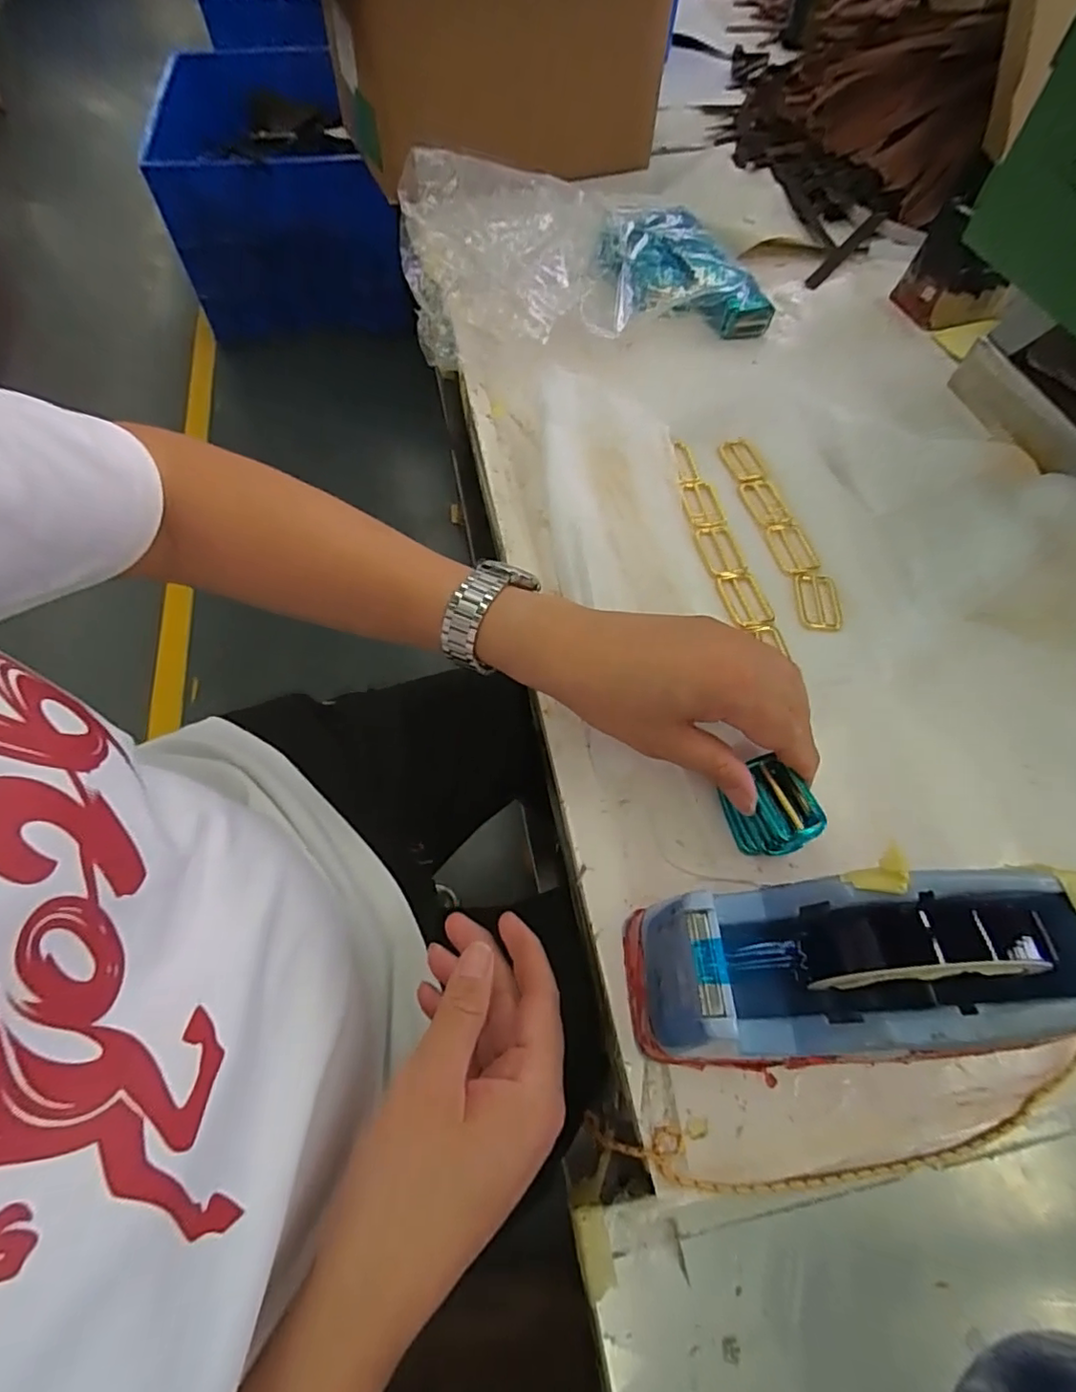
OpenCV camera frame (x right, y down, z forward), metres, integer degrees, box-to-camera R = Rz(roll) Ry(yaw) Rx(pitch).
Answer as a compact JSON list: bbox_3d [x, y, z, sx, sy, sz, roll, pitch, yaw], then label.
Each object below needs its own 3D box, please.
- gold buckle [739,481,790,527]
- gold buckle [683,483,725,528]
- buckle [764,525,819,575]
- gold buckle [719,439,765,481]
[{"bbox_3d":[0.190,-0.161,0.500,0.025,0.004,0.052,-13,62,-6],"label":"gold buckle"},{"bbox_3d":[0.138,-0.159,0.502,0.026,0.005,0.053,-8,61,-3],"label":"gold buckle"},{"bbox_3d":[0.201,-0.117,0.476,0.029,0.004,0.051,-12,61,-5],"label":"buckle"},{"bbox_3d":[0.178,-0.206,0.525,0.026,0.004,0.050,-18,62,-8],"label":"gold buckle"}]

